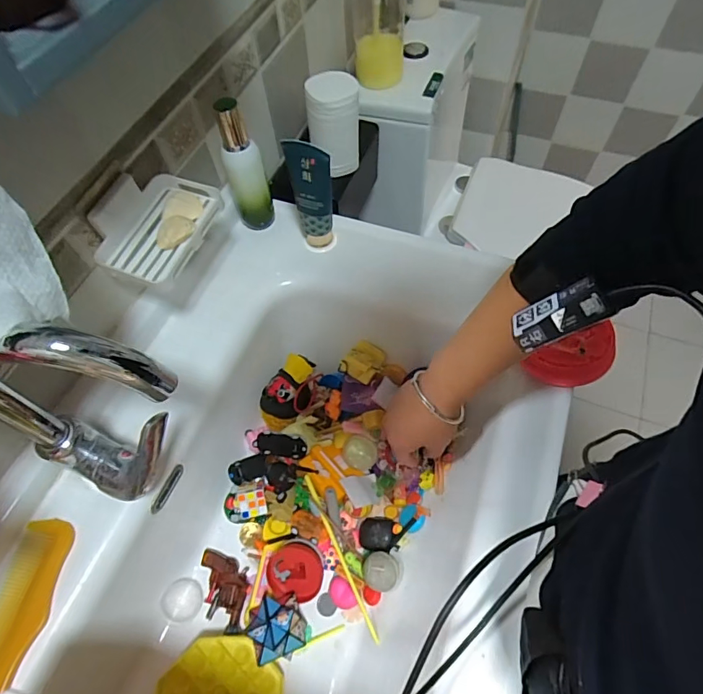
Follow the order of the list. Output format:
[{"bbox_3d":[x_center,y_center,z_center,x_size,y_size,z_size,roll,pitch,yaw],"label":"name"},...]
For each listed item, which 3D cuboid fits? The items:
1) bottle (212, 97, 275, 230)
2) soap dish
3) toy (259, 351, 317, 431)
[{"bbox_3d":[-0.130,-0.216,0.550,0.046,0.168,0.037,-19,62,-8],"label":"bottle"},{"bbox_3d":[-0.195,-0.128,0.460,0.092,0.041,0.126,19,63,13],"label":"soap dish"},{"bbox_3d":[-0.085,0.054,0.594,0.056,0.039,0.094,26,92,16],"label":"toy"}]

